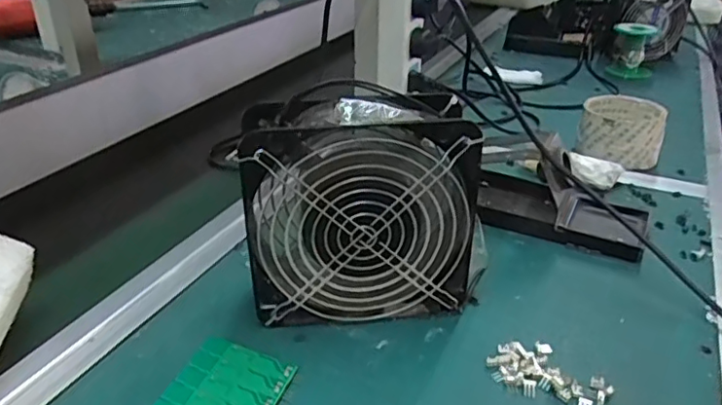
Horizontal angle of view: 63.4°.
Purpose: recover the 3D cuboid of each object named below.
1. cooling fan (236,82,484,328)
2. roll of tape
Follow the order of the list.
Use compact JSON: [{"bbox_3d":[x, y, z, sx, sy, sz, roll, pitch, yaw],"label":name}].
[{"bbox_3d":[0.002,0.006,0.401,0.155,0.154,0.057,-3,30,-5],"label":"cooling fan"},{"bbox_3d":[0.283,-0.078,0.639,0.083,0.058,0.089,12,32,21],"label":"roll of tape"}]

